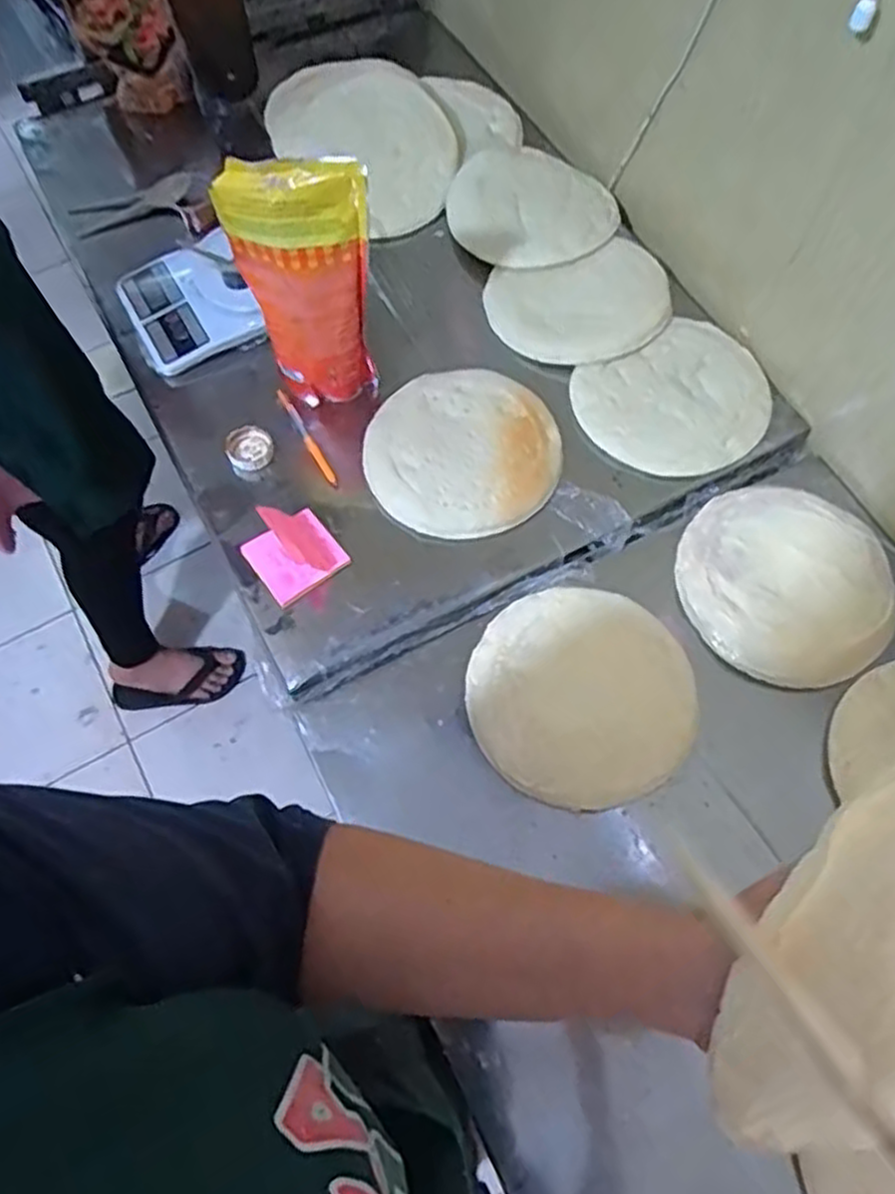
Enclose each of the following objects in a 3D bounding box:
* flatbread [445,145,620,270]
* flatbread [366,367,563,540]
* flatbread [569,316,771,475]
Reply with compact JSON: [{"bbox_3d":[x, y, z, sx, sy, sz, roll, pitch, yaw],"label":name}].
[{"bbox_3d":[0.100,-0.464,0.916,0.193,0.015,0.193,0,66,0],"label":"flatbread"},{"bbox_3d":[0.016,-0.151,0.779,0.184,0.025,0.189,0,66,0],"label":"flatbread"},{"bbox_3d":[0.242,-0.206,0.813,0.202,0.012,0.164,-26,69,-11],"label":"flatbread"}]

